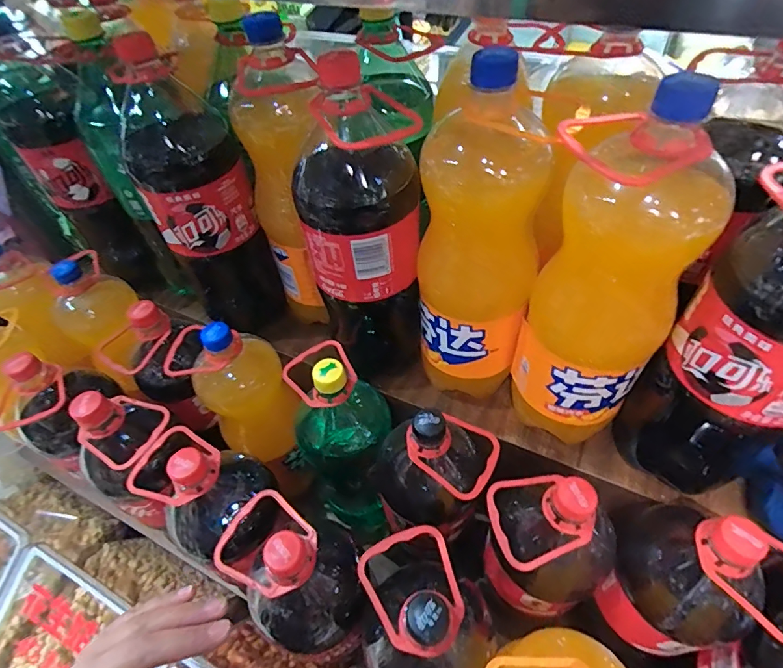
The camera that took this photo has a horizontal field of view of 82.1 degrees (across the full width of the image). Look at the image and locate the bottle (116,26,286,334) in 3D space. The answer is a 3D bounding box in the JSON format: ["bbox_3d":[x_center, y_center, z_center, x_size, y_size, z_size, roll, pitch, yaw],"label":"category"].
[{"bbox_3d":[-0.204,-0.130,0.491,0.100,0.310,0.112,-27,53,-16],"label":"bottle"}]

